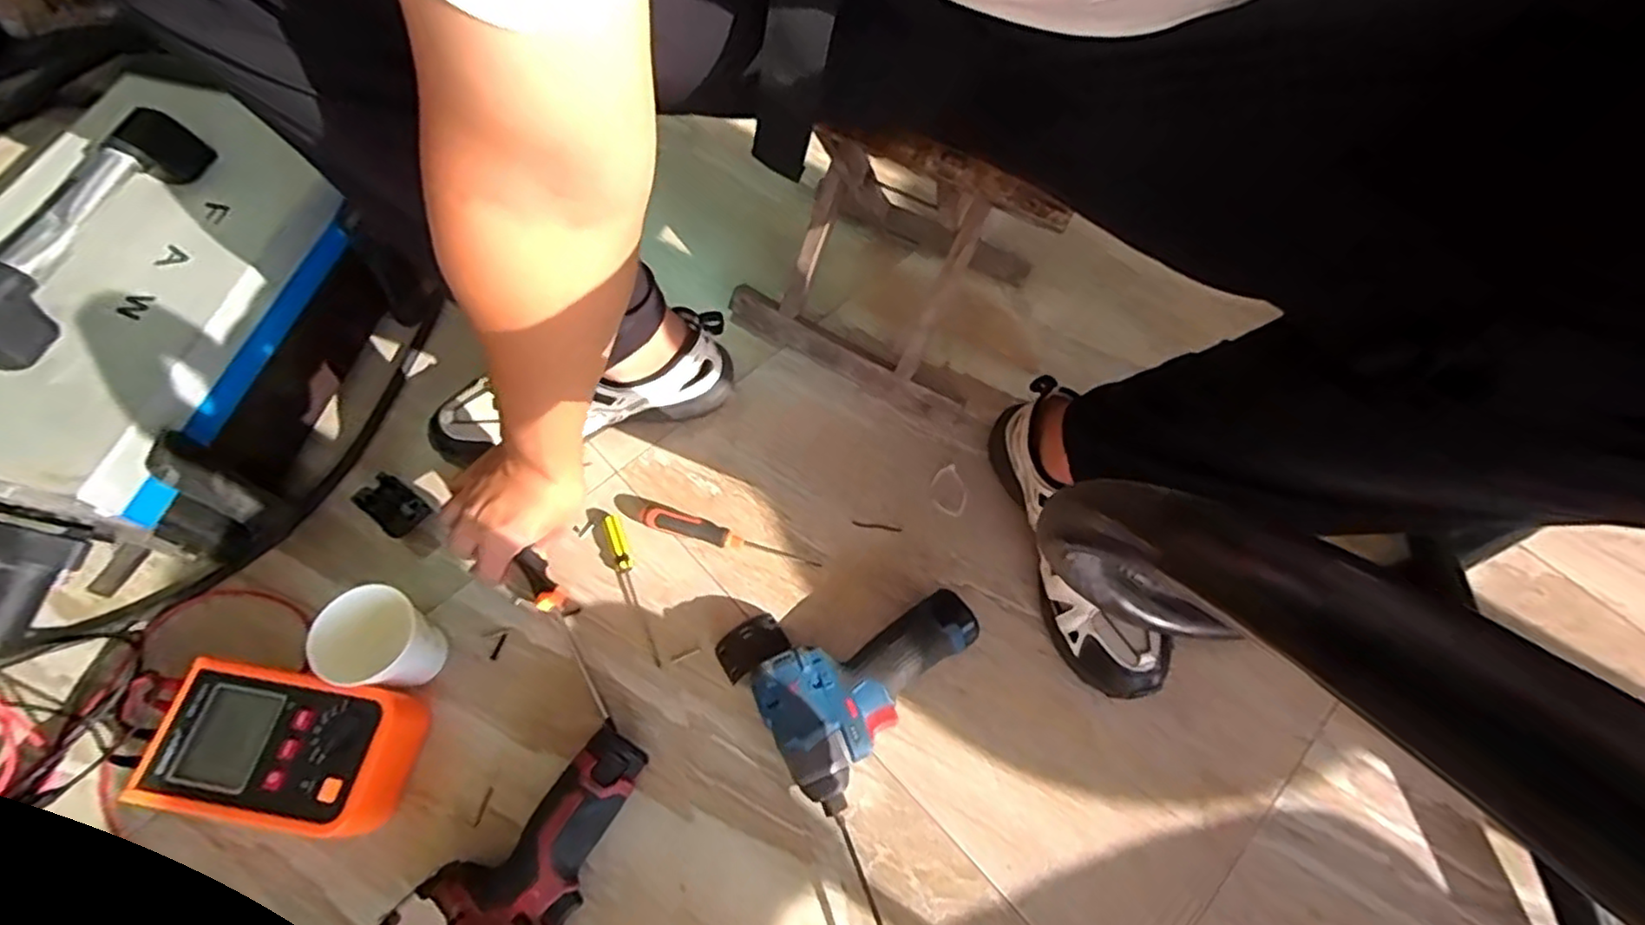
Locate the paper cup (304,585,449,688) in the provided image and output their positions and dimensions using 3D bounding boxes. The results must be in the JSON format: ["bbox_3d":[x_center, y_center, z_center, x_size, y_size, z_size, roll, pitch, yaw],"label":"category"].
[{"bbox_3d":[-0.335,0.144,0.540,0.068,0.093,0.068,1,64,-3],"label":"paper cup"}]

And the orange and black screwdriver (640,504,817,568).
[{"bbox_3d":[-0.086,0.067,0.630,0.165,0.017,0.021,12,64,3],"label":"orange and black screwdriver"}]

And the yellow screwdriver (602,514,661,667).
[{"bbox_3d":[-0.170,0.110,0.613,0.017,0.013,0.145,-19,66,-12],"label":"yellow screwdriver"}]

